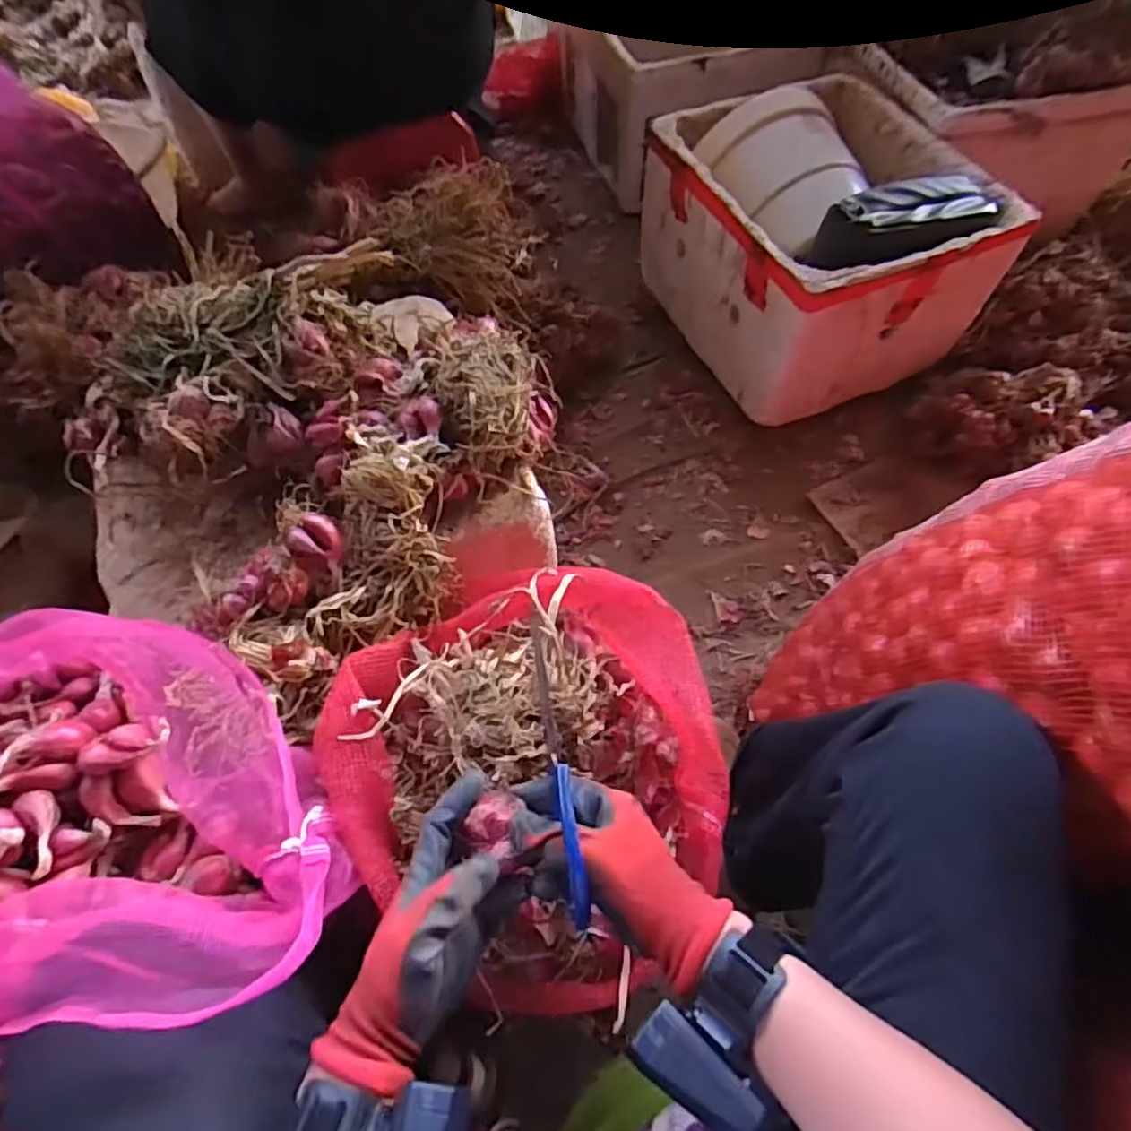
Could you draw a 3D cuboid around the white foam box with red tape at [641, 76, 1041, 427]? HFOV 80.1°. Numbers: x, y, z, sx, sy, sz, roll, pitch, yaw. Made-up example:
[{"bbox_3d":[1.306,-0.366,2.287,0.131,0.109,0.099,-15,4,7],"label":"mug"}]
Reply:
[{"bbox_3d":[0.423,-0.554,1.166,0.426,0.326,0.464,-22,63,-13],"label":"white foam box with red tape"}]

